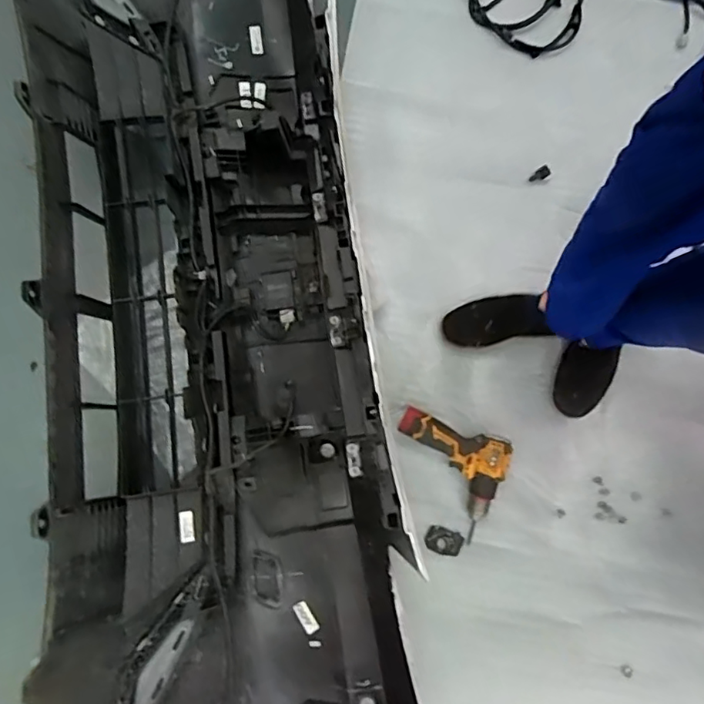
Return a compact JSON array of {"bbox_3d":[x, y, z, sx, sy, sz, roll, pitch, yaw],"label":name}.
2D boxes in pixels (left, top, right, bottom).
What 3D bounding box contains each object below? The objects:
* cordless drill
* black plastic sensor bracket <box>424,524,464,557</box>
[{"bbox_3d":[0.164,0.204,0.989,0.203,0.061,0.163,28,80,6],"label":"cordless drill"},{"bbox_3d":[0.162,0.338,0.993,0.064,0.008,0.048,18,79,4],"label":"black plastic sensor bracket"}]

